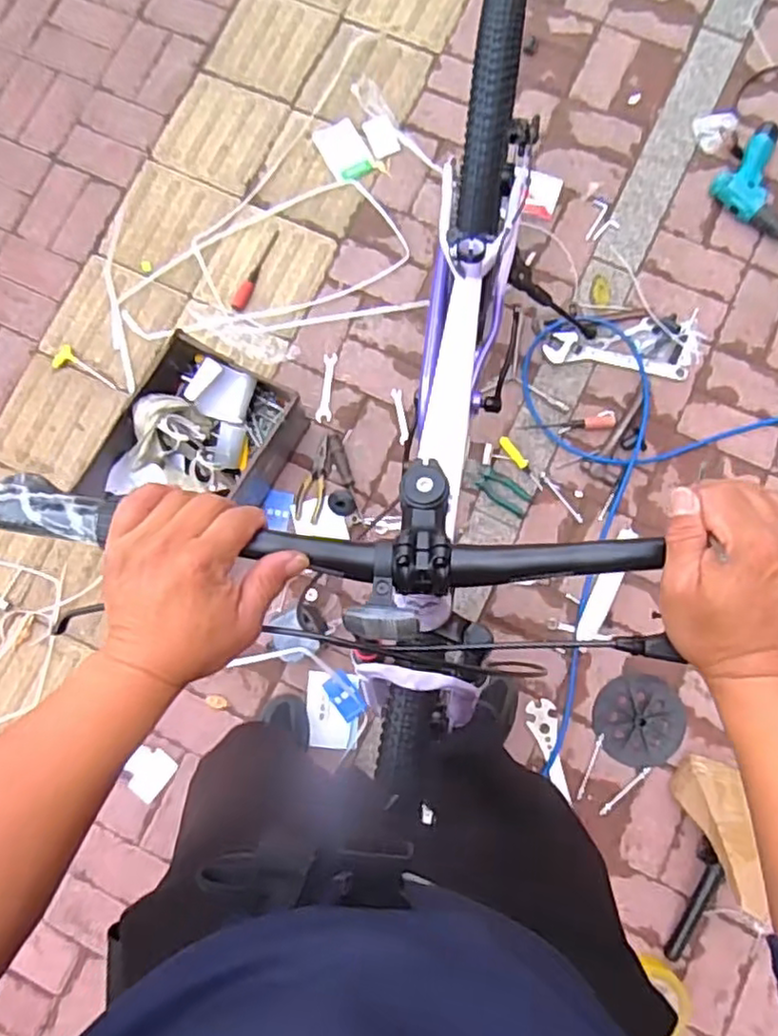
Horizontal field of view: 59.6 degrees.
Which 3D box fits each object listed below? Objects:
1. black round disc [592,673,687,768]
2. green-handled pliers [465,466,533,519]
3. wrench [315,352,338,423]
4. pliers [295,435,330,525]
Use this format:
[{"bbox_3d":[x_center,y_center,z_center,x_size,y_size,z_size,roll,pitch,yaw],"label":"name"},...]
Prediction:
[{"bbox_3d":[0.467,0.378,1.266,0.155,0.017,0.162,-1,81,3],"label":"black round disc"},{"bbox_3d":[0.220,-0.059,1.361,0.137,0.008,0.057,35,85,8],"label":"green-handled pliers"},{"bbox_3d":[-0.128,-0.273,1.419,0.032,0.009,0.151,6,81,4],"label":"wrench"},{"bbox_3d":[-0.150,-0.079,1.379,0.055,0.017,0.177,11,82,5],"label":"pliers"}]

